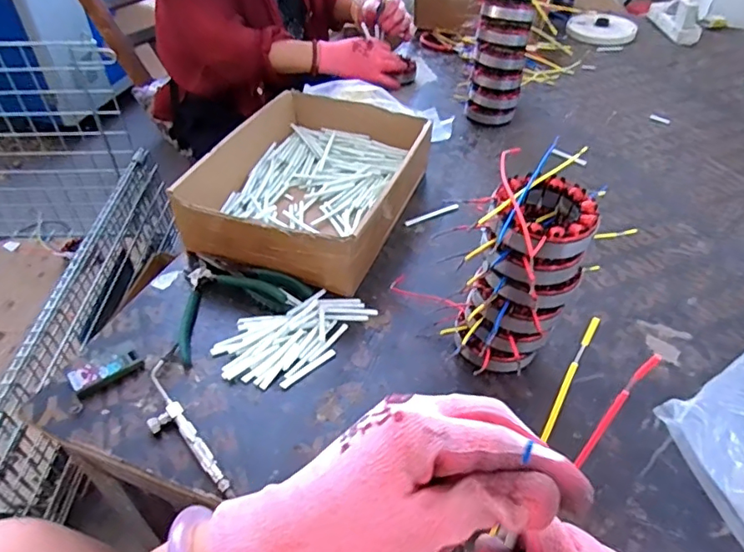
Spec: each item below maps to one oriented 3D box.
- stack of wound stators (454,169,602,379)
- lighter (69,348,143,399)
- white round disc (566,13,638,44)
[{"bbox_3d":[0.136,0.013,0.498,0.093,0.199,0.105,24,48,24],"label":"stack of wound stators"},{"bbox_3d":[-0.268,0.096,0.533,0.065,0.014,0.028,-29,50,-27],"label":"lighter"},{"bbox_3d":[0.558,-0.601,1.280,0.155,0.027,0.155,0,43,0],"label":"white round disc"}]

